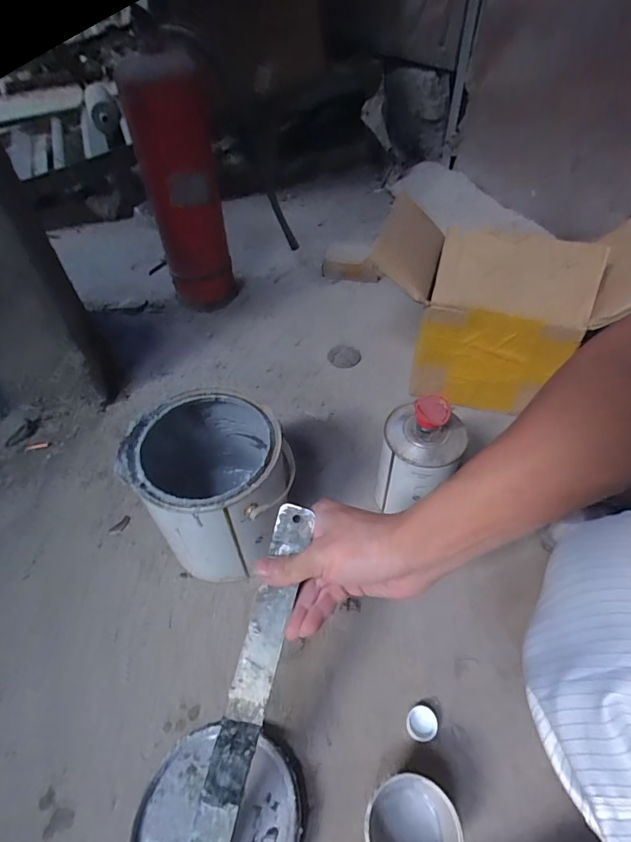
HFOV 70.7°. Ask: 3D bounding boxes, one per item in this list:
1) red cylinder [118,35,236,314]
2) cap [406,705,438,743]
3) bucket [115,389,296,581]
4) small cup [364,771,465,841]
[{"bbox_3d":[-0.237,-0.411,0.820,0.128,0.431,0.131,-17,51,-12],"label":"red cylinder"},{"bbox_3d":[0.113,0.320,0.470,0.031,0.014,0.031,-1,50,2],"label":"cap"},{"bbox_3d":[-0.119,0.081,0.557,0.163,0.207,0.164,-1,50,2],"label":"bucket"},{"bbox_3d":[0.087,0.363,0.393,0.086,0.068,0.078,7,51,9],"label":"small cup"}]

